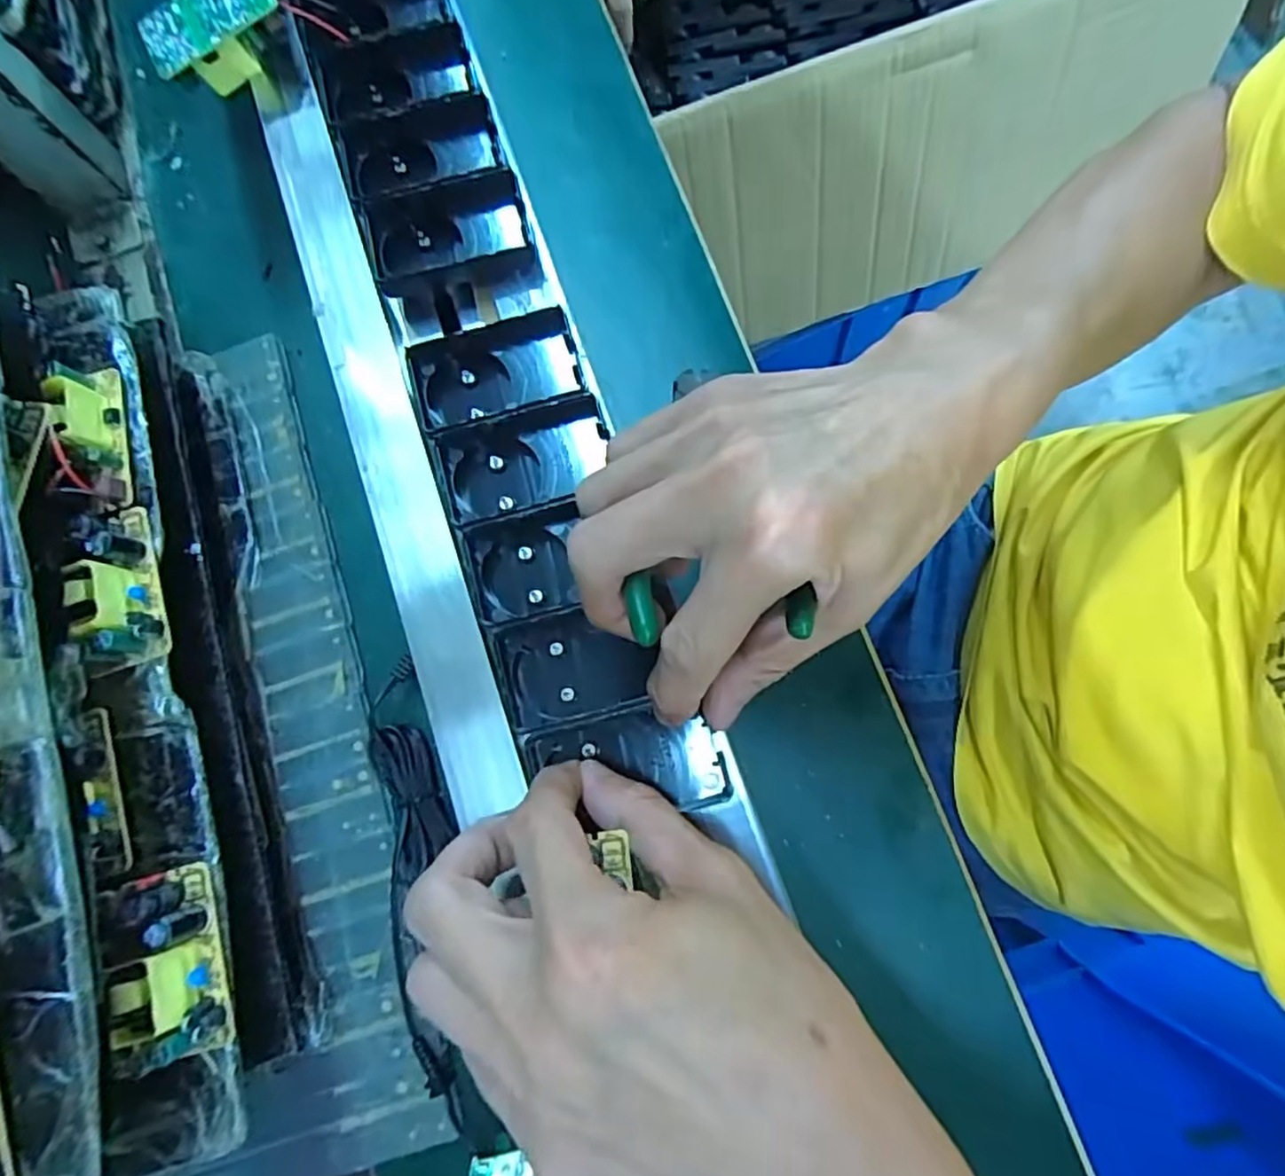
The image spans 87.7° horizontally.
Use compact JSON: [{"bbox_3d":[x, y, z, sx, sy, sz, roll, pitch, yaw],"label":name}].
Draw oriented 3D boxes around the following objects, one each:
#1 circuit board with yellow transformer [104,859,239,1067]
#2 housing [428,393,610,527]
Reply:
[{"bbox_3d":[-0.170,0.134,0.238,0.028,0.023,0.061,-15,79,1],"label":"circuit board with yellow transformer"},{"bbox_3d":[-0.049,-0.050,0.288,0.070,0.034,0.040,-15,79,1],"label":"housing"}]

